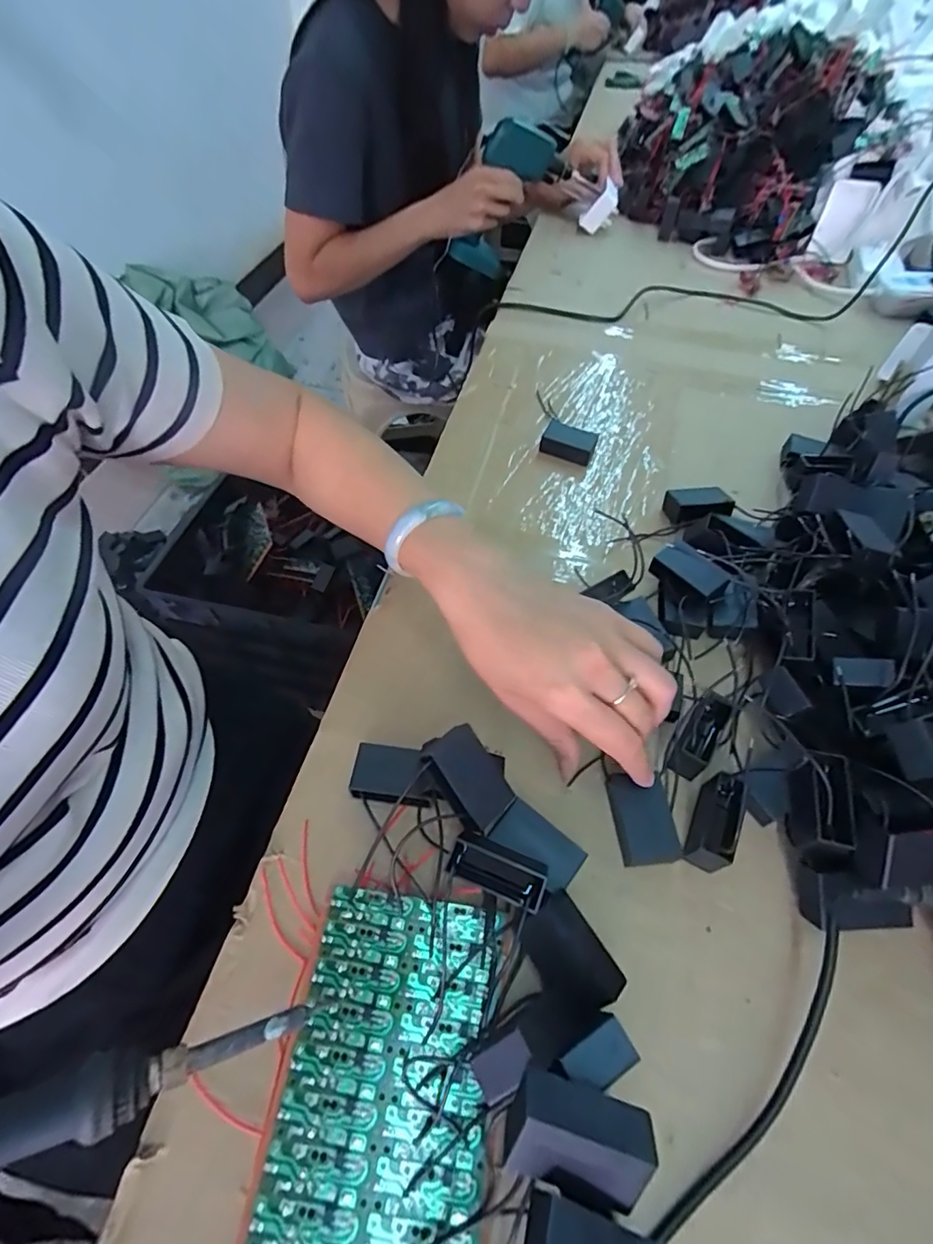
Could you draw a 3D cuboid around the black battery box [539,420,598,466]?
[{"bbox_3d":[0.097,-0.168,0.489,0.049,0.015,0.034,18,57,12],"label":"black battery box"}]

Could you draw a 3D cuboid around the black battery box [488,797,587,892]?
[{"bbox_3d":[0.039,0.125,0.289,0.047,0.021,0.027,36,62,22],"label":"black battery box"}]

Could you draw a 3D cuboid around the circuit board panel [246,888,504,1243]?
[{"bbox_3d":[-0.035,0.210,0.227,0.085,0.014,0.156,7,55,4],"label":"circuit board panel"}]

